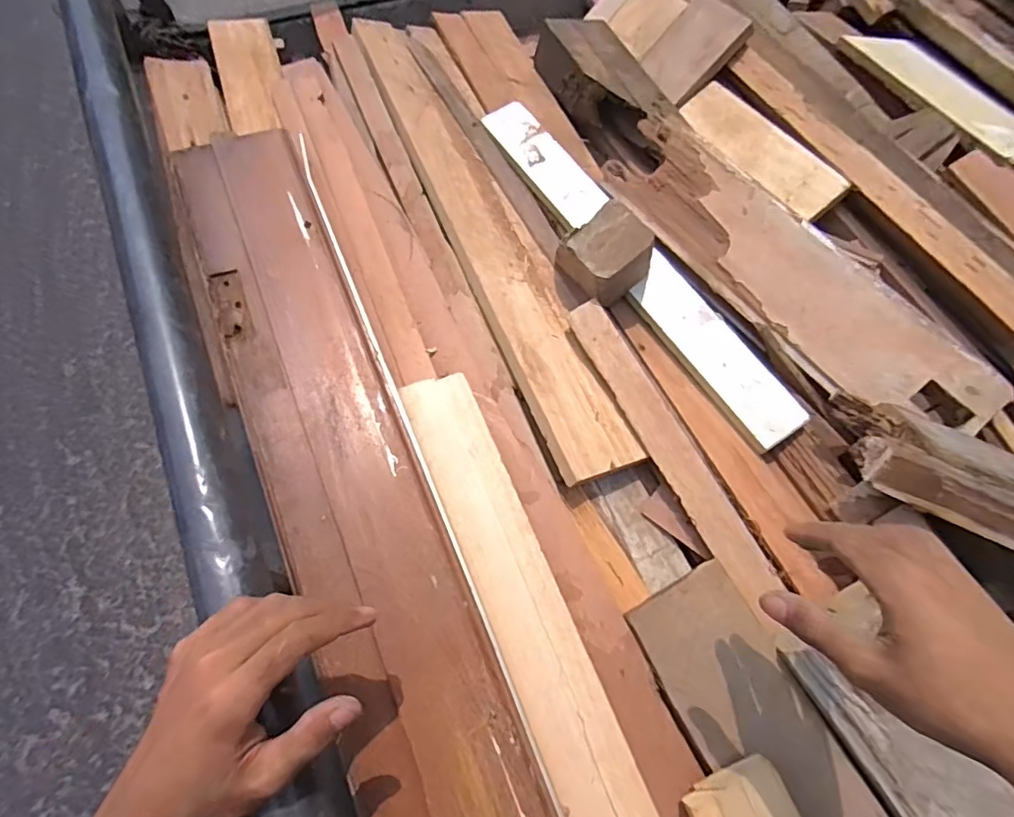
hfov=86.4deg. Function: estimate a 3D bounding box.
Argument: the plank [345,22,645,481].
[{"bbox_3d":[-0.039,-0.242,0.655,0.098,0.022,0.711,-20,70,-13],"label":"plank"}]

